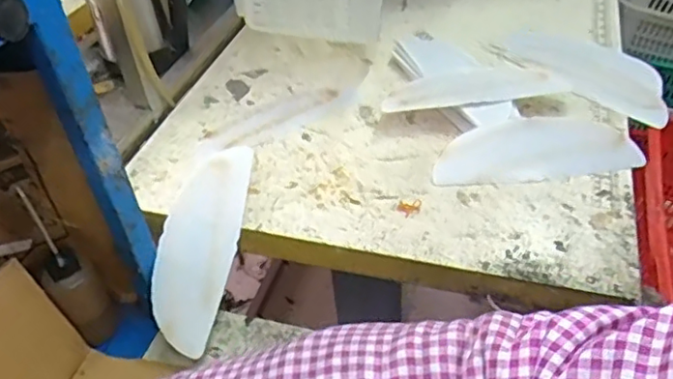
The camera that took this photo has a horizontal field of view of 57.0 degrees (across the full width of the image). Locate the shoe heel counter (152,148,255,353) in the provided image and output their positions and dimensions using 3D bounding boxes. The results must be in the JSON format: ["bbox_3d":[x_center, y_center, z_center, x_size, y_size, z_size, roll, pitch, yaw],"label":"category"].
[{"bbox_3d":[-0.130,0.047,0.593,0.070,0.012,0.206,11,64,2],"label":"shoe heel counter"}]

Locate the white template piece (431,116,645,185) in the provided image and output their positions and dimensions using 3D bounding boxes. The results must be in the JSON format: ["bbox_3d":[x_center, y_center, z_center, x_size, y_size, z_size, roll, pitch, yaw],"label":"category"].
[{"bbox_3d":[0.208,-0.047,0.658,0.209,0.032,0.078,-6,42,0],"label":"white template piece"}]

